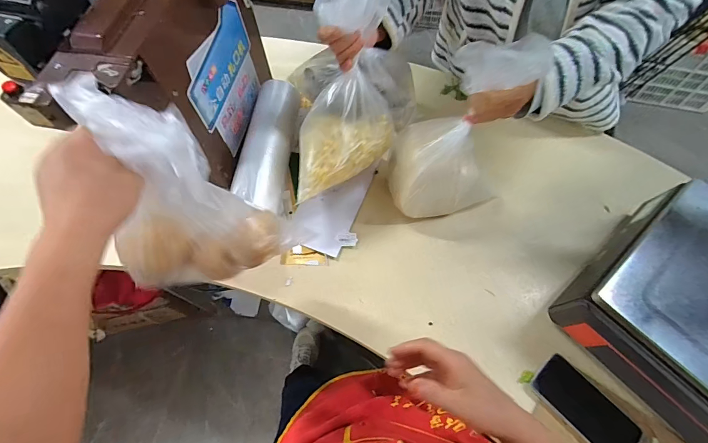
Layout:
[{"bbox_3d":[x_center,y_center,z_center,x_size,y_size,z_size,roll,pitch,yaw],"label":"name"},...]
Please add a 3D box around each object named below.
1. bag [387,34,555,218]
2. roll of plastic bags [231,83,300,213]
[{"bbox_3d":[0.154,-0.135,0.570,0.168,0.353,0.131,7,65,5],"label":"bag"},{"bbox_3d":[-0.175,-0.162,0.727,0.086,0.075,0.315,2,64,2],"label":"roll of plastic bags"}]

